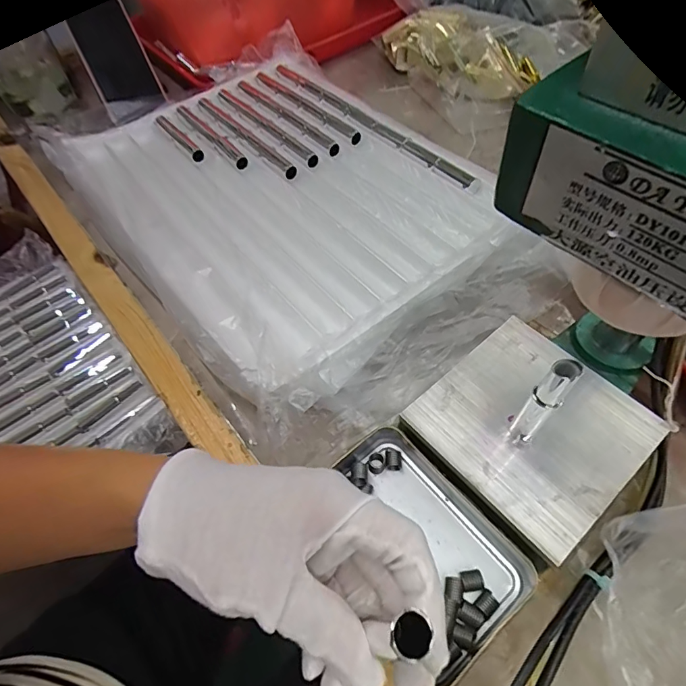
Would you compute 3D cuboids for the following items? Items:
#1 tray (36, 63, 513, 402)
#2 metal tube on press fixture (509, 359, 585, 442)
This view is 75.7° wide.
[{"bbox_3d":[-0.078,-0.169,0.466,0.319,0.042,0.427,-33,55,-20],"label":"tray"},{"bbox_3d":[0.114,0.036,0.252,0.018,0.073,0.014,34,64,23],"label":"metal tube on press fixture"}]

